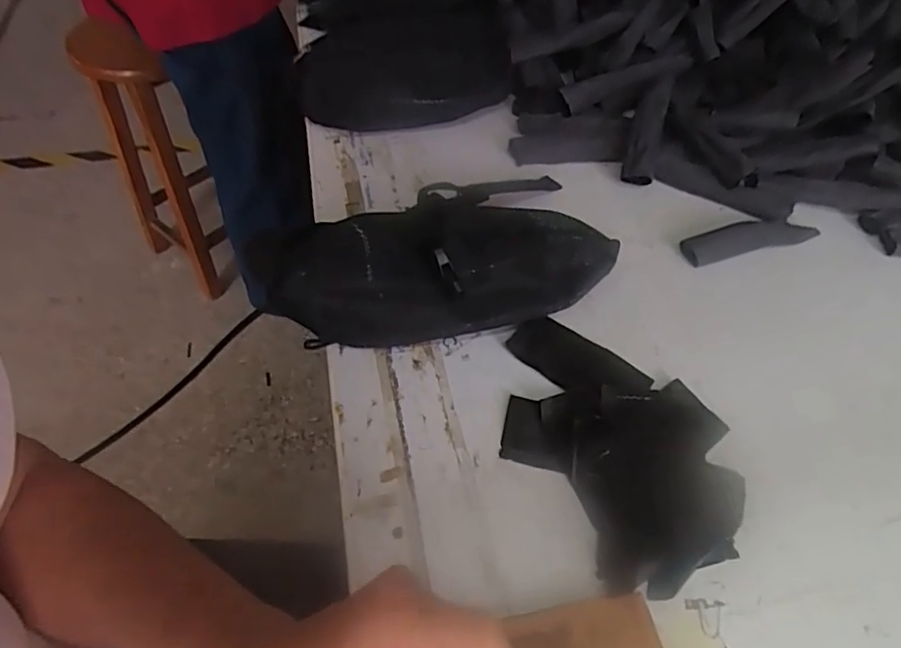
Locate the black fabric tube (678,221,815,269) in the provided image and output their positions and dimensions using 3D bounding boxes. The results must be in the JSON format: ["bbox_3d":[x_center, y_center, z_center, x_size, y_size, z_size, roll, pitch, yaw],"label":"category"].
[{"bbox_3d":[0.293,-0.083,0.564,0.139,0.016,0.031,-14,54,-13],"label":"black fabric tube"}]

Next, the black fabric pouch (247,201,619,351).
[{"bbox_3d":[-0.016,-0.044,0.479,0.273,0.101,0.095,-5,52,-5],"label":"black fabric pouch"}]

